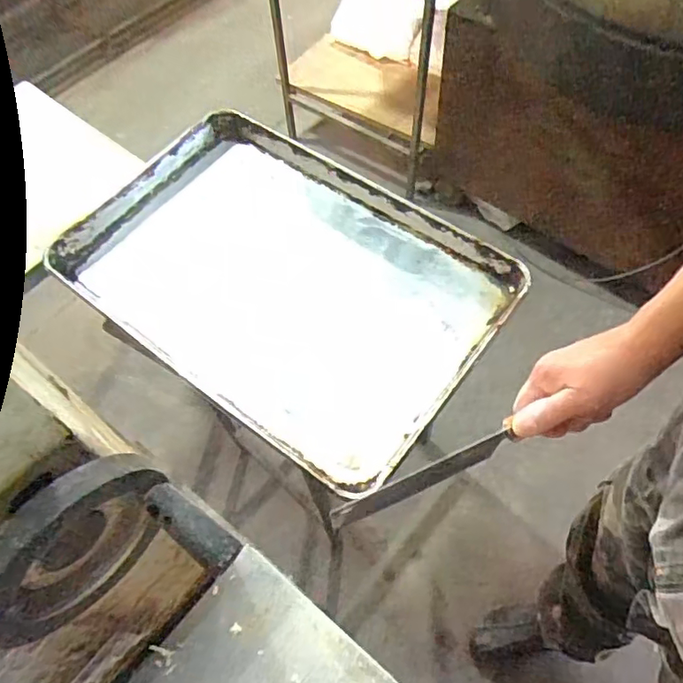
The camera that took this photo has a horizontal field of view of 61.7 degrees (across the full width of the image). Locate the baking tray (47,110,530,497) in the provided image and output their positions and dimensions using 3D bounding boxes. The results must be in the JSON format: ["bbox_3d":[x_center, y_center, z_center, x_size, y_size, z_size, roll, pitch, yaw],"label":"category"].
[{"bbox_3d":[-0.087,-0.093,0.856,0.618,0.091,0.411,32,72,21],"label":"baking tray"}]

